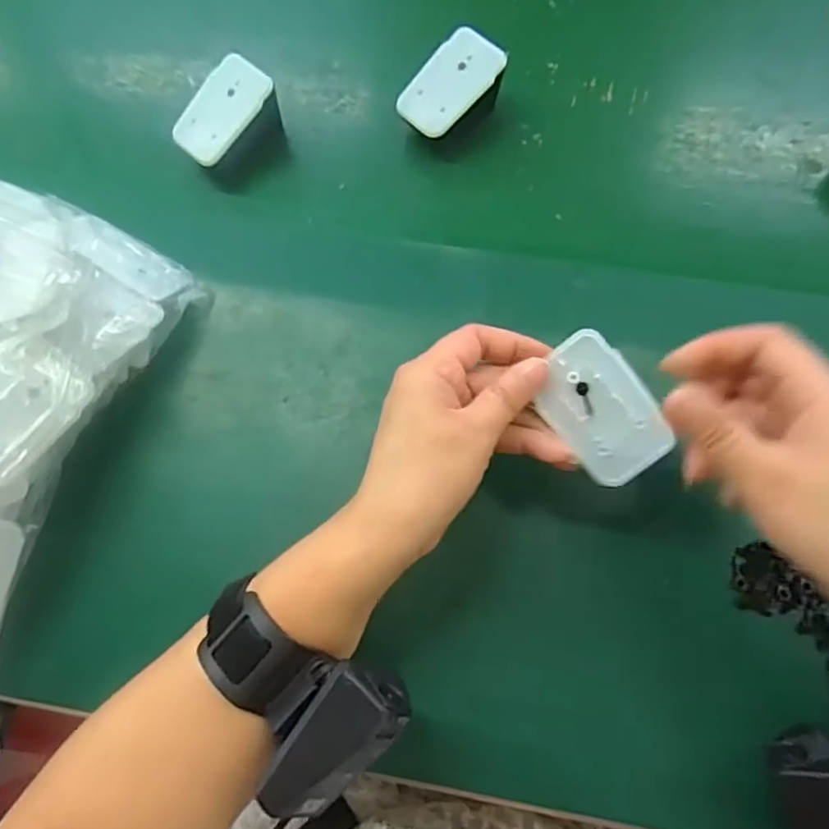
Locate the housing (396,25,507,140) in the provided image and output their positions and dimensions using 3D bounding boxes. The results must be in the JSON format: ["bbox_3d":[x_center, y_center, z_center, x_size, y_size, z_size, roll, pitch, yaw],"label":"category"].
[{"bbox_3d":[0.026,-0.209,0.403,0.050,0.037,0.065,42,78,13],"label":"housing"}]

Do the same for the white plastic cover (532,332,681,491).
[{"bbox_3d":[0.089,-0.003,0.294,0.045,0.004,0.069,-39,85,8],"label":"white plastic cover"}]

